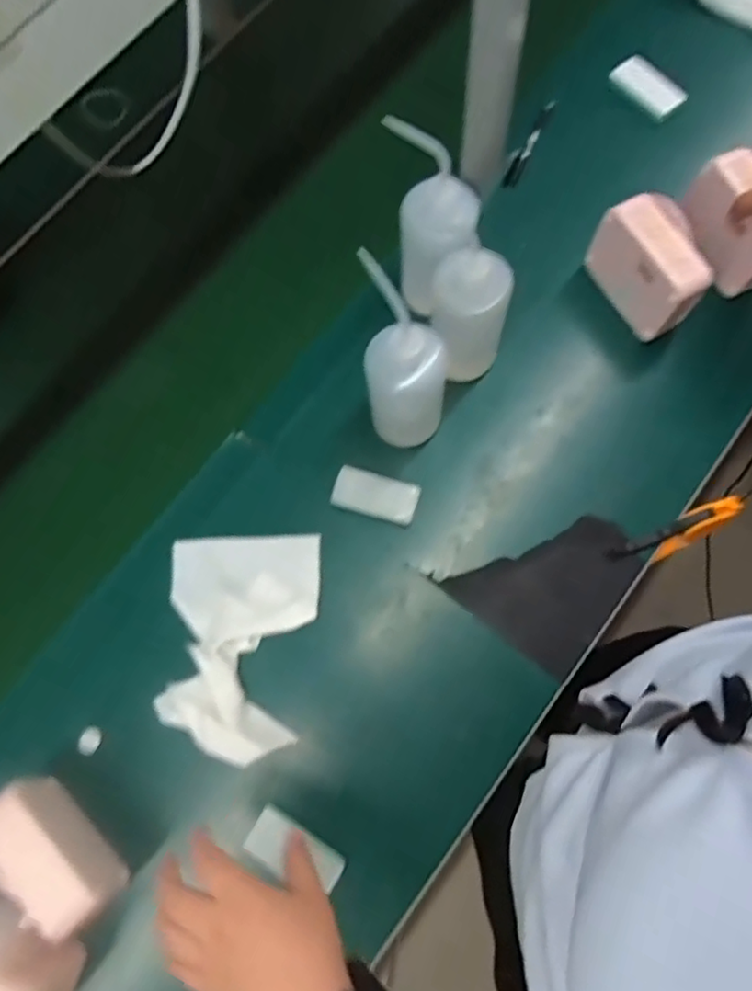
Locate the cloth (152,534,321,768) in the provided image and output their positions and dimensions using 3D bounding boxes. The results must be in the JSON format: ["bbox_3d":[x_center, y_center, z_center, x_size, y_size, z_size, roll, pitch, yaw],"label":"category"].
[{"bbox_3d":[-0.142,0.148,0.632,0.153,0.023,0.219,2,73,4],"label":"cloth"}]

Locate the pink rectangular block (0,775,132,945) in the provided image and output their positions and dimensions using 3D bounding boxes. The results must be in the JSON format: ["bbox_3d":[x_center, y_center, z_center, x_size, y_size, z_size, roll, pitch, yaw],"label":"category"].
[{"bbox_3d":[-0.286,0.318,0.547,0.059,0.093,0.131,-42,76,-9],"label":"pink rectangular block"}]

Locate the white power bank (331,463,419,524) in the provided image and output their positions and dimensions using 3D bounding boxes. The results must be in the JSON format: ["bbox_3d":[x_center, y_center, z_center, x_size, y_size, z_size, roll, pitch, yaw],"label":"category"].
[{"bbox_3d":[0.000,0.000,0.669,0.090,0.019,0.043,16,75,8],"label":"white power bank"}]

